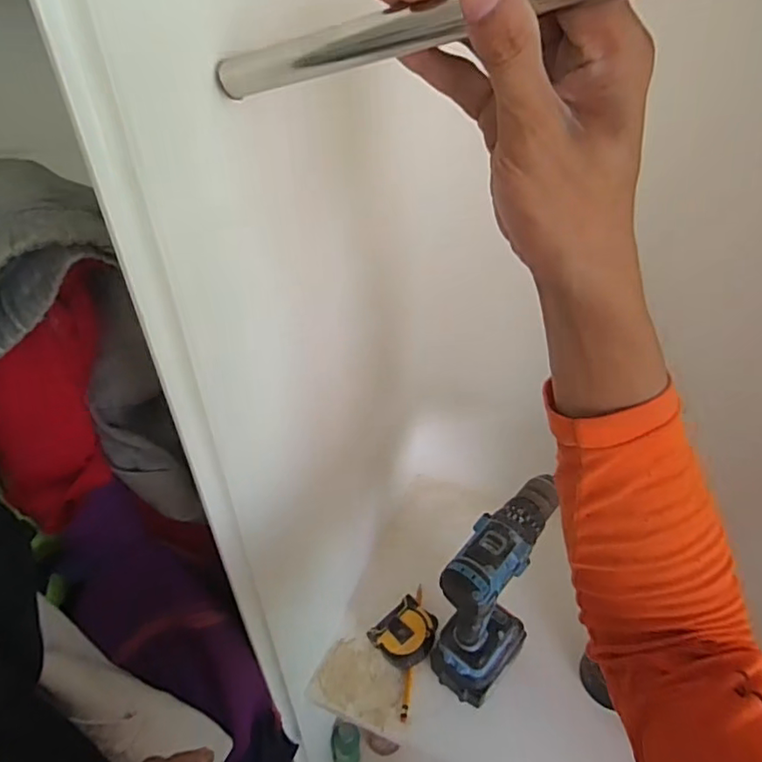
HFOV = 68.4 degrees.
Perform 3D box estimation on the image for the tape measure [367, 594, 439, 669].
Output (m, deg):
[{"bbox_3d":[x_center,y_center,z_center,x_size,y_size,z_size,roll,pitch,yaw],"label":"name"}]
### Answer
[{"bbox_3d":[0.035,0.331,0.738,0.077,0.034,0.071,-29,49,-29],"label":"tape measure"}]

